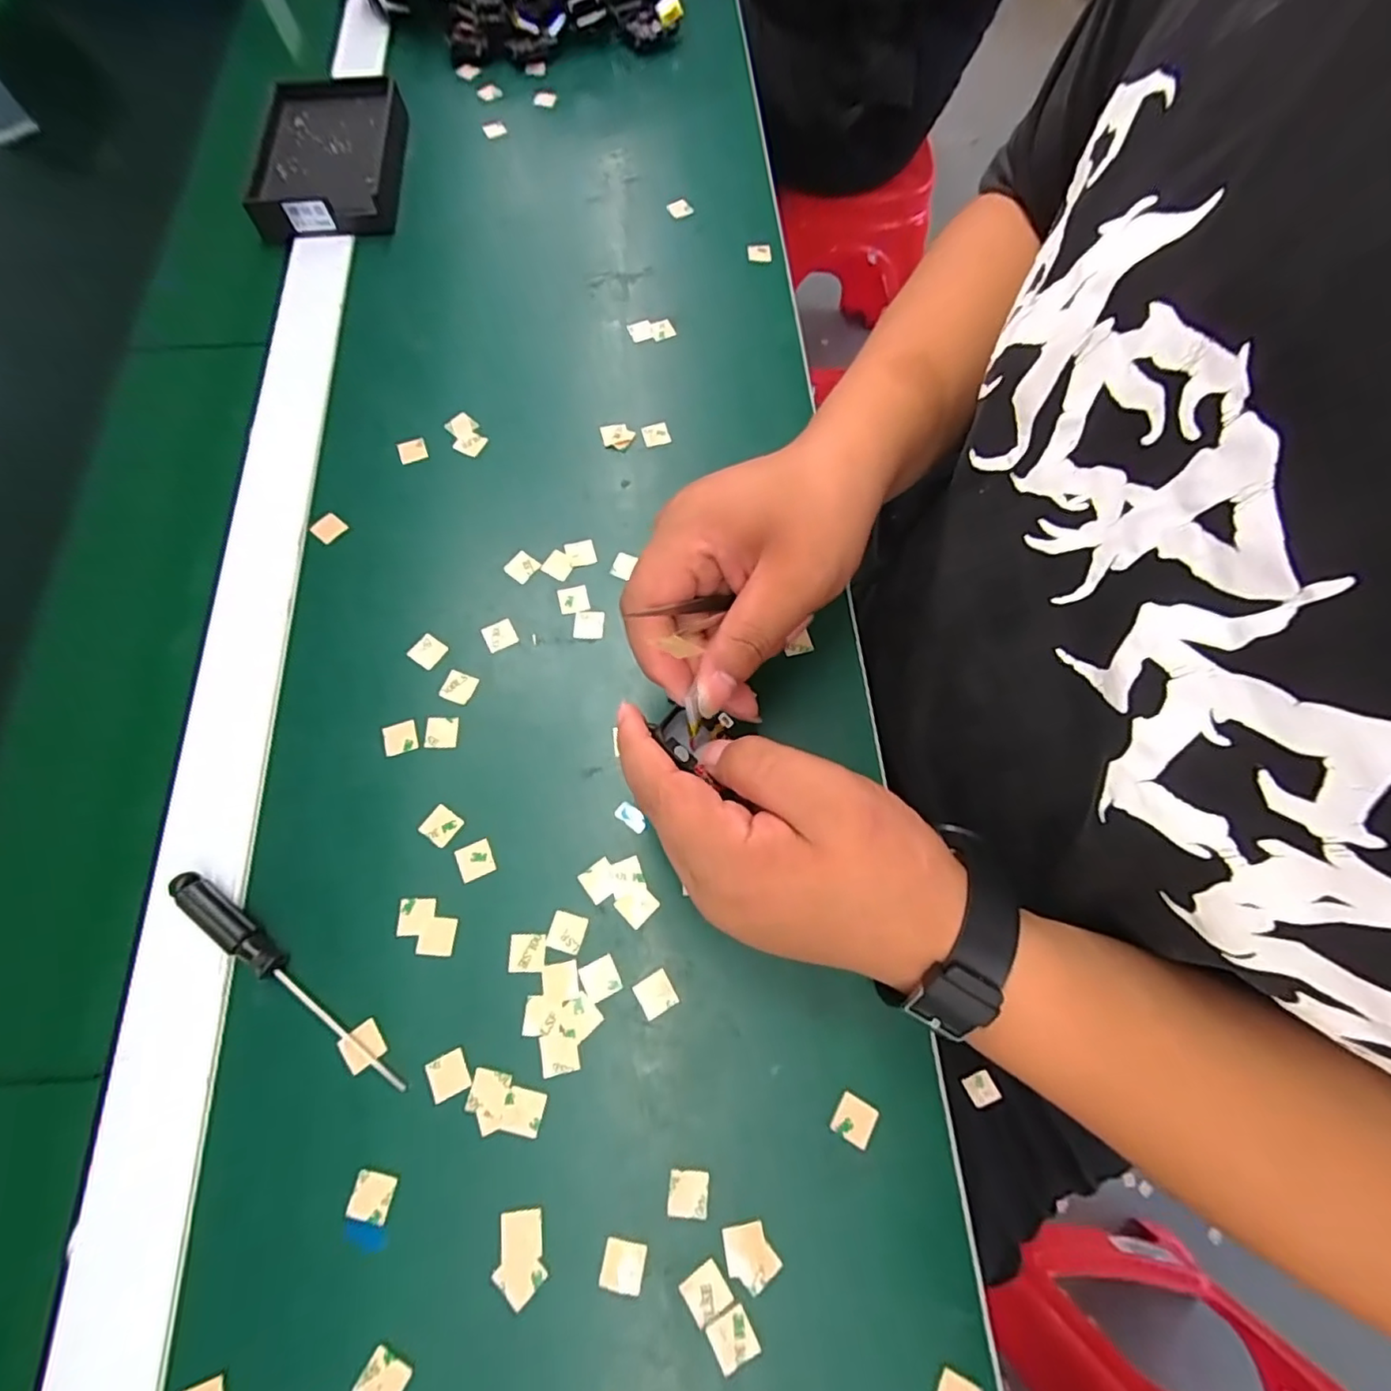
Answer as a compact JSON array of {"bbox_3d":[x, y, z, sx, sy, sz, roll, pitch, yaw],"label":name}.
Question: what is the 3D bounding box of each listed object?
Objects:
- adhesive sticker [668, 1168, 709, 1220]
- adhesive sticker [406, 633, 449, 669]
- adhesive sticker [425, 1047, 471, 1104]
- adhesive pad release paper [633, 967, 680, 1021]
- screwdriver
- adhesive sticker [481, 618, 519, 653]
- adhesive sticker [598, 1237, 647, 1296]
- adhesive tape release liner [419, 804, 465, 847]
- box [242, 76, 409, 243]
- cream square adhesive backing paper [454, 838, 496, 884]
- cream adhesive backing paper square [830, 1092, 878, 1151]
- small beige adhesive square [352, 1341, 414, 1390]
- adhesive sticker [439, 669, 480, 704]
[{"bbox_3d":[-0.003,0.195,0.238,0.015,0.004,0.015,4,66,0],"label":"adhesive sticker"},{"bbox_3d":[-0.138,-0.023,0.314,0.016,0.004,0.016,32,71,5],"label":"adhesive sticker"},{"bbox_3d":[-0.102,0.156,0.250,0.015,0.004,0.015,-25,67,-14],"label":"adhesive sticker"},{"bbox_3d":[-0.017,0.129,0.262,0.015,0.004,0.015,-28,69,-12],"label":"adhesive pad release paper"},{"bbox_3d":[-0.171,0.117,0.254,0.130,0.014,0.014,34,73,11],"label":"screwdriver"},{"bbox_3d":[-0.103,-0.032,0.319,0.016,0.004,0.016,-27,75,-10],"label":"adhesive sticker"},{"bbox_3d":[-0.027,0.216,0.231,0.016,0.004,0.015,7,65,8],"label":"adhesive sticker"},{"bbox_3d":[-0.119,0.061,0.285,0.016,0.004,0.015,30,69,10],"label":"adhesive tape release liner"},{"bbox_3d":[-0.259,-0.384,0.431,0.093,0.022,0.138,-4,70,-3],"label":"box"},{"bbox_3d":[-0.101,0.076,0.280,0.016,0.004,0.016,-21,72,-11],"label":"cream square adhesive backing paper"},{"bbox_3d":[0.065,0.173,0.247,0.015,0.004,0.016,28,72,9],"label":"cream adhesive backing paper square"},{"bbox_3d":[-0.111,0.244,0.215,0.016,0.004,0.016,30,72,9],"label":"small beige adhesive square"},{"bbox_3d":[-0.120,-0.004,0.309,0.016,0.004,0.015,22,71,2],"label":"adhesive sticker"}]

